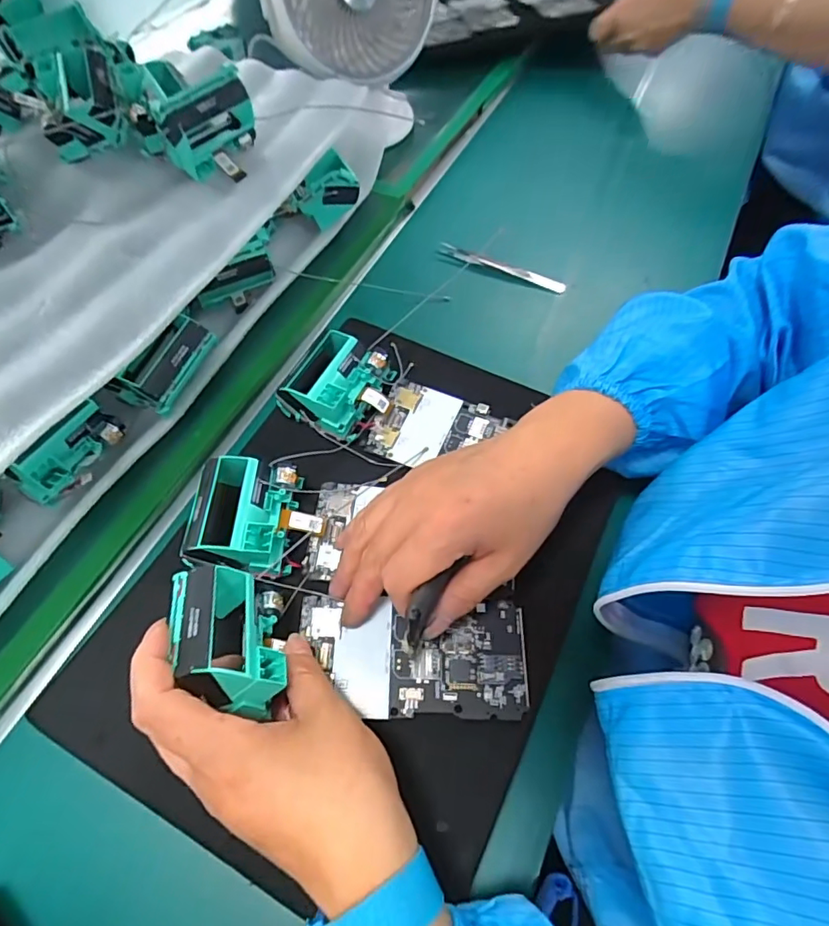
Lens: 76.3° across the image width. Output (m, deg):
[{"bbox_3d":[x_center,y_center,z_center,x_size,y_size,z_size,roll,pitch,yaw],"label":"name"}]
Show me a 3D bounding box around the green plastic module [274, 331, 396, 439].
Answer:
[{"bbox_3d":[-0.057,-0.060,0.376,0.070,0.034,0.067,22,63,13],"label":"green plastic module"}]

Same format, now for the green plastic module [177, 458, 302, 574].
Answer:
[{"bbox_3d":[-0.103,0.033,0.322,0.059,0.038,0.068,1,61,1],"label":"green plastic module"}]

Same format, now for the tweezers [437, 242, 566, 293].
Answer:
[{"bbox_3d":[0.081,-0.183,0.494,0.123,0.014,0.013,20,63,11],"label":"tweezers"}]

